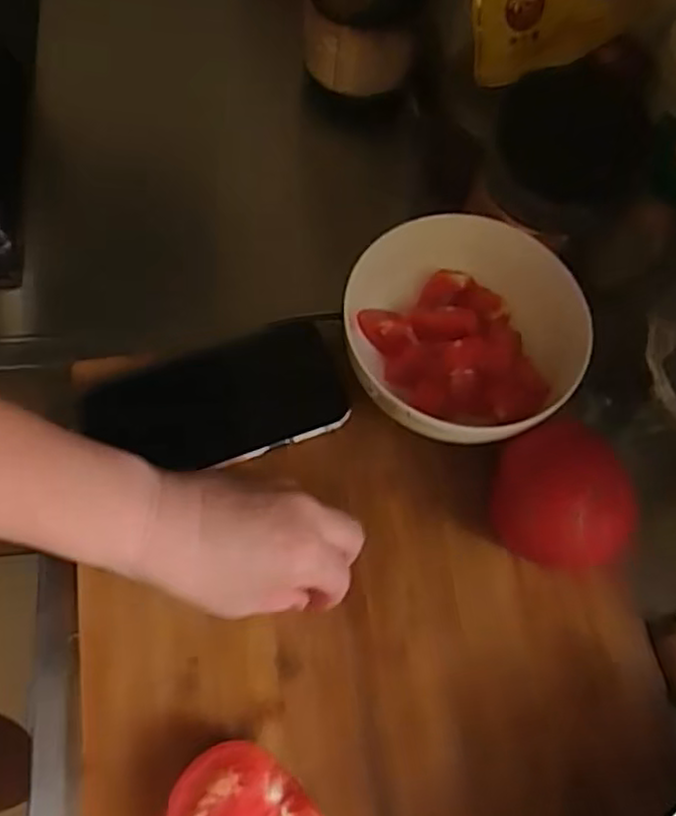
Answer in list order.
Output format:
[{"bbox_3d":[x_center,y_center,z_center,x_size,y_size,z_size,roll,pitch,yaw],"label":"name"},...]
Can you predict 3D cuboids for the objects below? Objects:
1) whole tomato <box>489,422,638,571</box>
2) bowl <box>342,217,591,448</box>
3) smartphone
[{"bbox_3d":[0.130,0.053,0.415,0.076,0.067,0.073,1,69,-2],"label":"whole tomato"},{"bbox_3d":[0.078,-0.046,0.457,0.144,0.060,0.142,1,69,-2],"label":"bowl"},{"bbox_3d":[-0.078,-0.002,0.453,0.157,0.011,0.076,-15,75,-7],"label":"smartphone"}]

